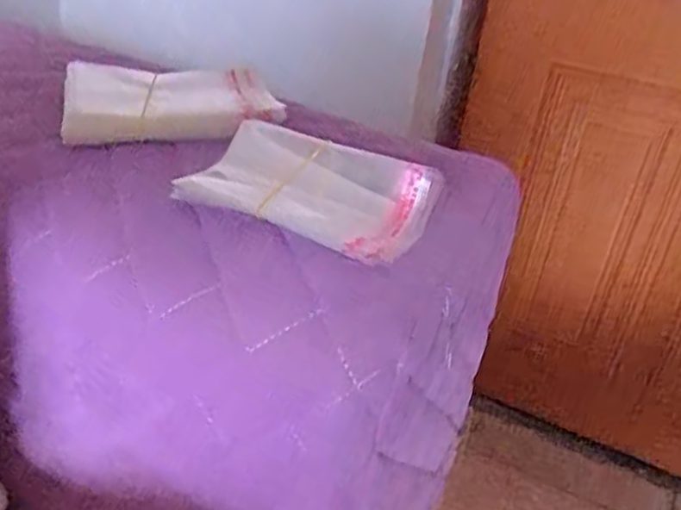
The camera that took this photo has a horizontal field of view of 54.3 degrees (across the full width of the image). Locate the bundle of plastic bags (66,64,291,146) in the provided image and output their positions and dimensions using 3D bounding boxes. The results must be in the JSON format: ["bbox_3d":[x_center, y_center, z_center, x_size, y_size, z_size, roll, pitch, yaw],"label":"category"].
[{"bbox_3d":[-0.089,-0.081,0.351,0.104,0.021,0.068,-4,32,-18],"label":"bundle of plastic bags"}]

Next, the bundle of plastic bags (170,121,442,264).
[{"bbox_3d":[-0.014,-0.029,0.287,0.103,0.015,0.054,21,52,19],"label":"bundle of plastic bags"}]

